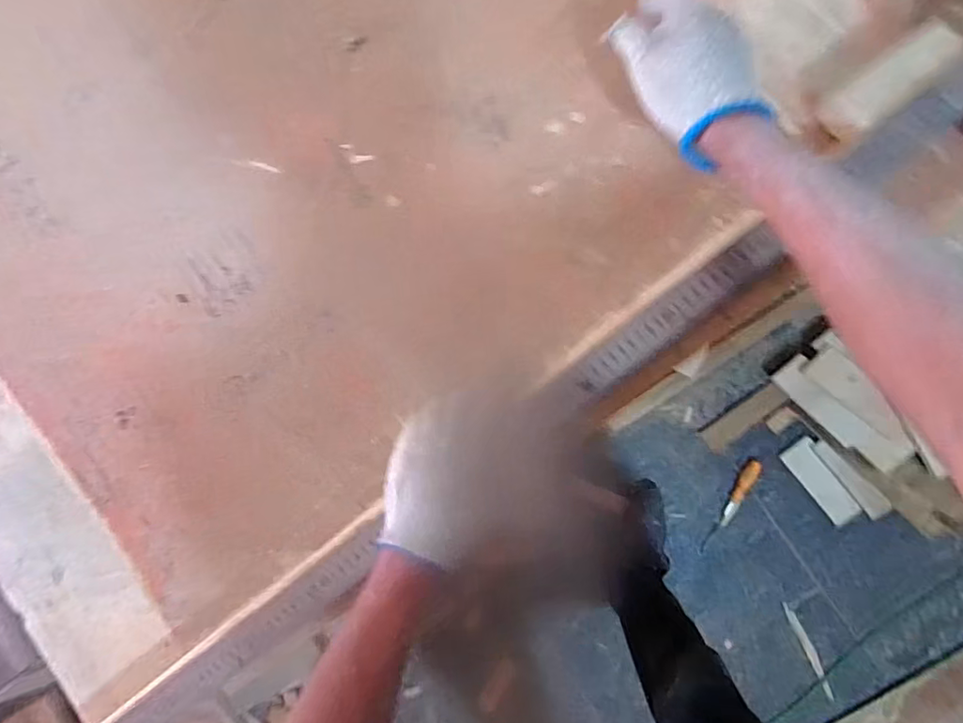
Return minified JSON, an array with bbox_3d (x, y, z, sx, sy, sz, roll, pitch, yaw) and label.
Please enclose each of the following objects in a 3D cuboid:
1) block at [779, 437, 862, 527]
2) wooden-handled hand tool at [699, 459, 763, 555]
[{"bbox_3d":[0.758,0.269,1.231,0.065,0.033,0.188,-34,85,5],"label":"block"},{"bbox_3d":[0.581,0.340,1.287,0.038,0.025,0.245,29,93,6],"label":"wooden-handled hand tool"}]

